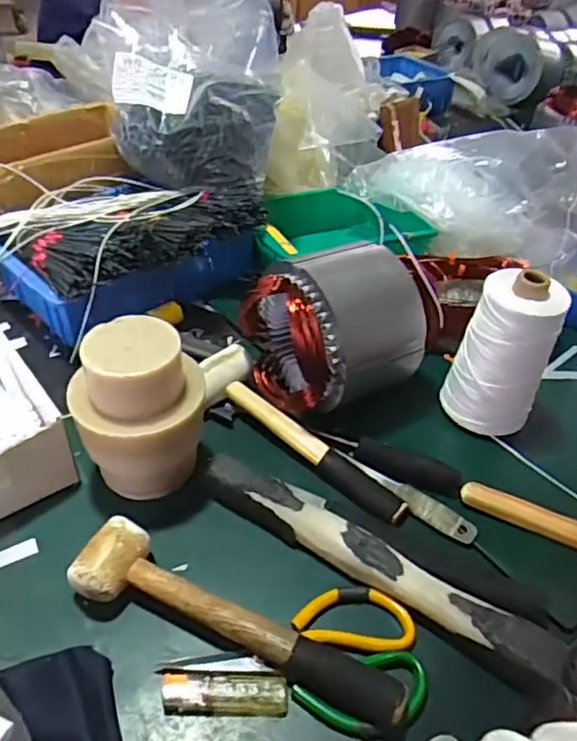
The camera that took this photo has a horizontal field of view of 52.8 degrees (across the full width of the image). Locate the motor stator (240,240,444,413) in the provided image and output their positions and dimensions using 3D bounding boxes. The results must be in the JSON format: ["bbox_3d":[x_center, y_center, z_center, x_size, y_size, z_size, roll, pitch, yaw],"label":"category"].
[{"bbox_3d":[0.050,-0.047,0.601,0.155,0.141,0.155,-19,47,-24],"label":"motor stator"}]

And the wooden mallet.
[{"bbox_3d":[-0.040,0.187,0.424,0.253,0.036,0.059,21,44,17],"label":"wooden mallet"}]

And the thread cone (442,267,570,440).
[{"bbox_3d":[0.213,-0.014,0.579,0.070,0.170,0.077,3,42,-3],"label":"thread cone"}]

